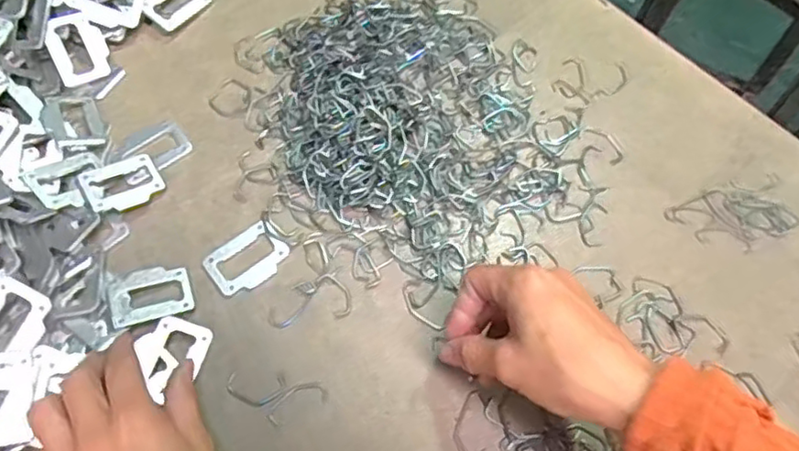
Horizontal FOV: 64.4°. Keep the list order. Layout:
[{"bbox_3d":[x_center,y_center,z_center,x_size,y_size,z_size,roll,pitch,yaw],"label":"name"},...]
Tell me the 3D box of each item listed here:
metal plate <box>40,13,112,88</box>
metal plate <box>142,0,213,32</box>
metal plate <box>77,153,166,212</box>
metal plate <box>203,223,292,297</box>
[{"bbox_3d":[-0.242,-0.134,0.478,0.039,0.005,0.052,-22,96,-15],"label":"metal plate"},{"bbox_3d":[-0.179,-0.179,0.506,0.040,0.005,0.048,41,64,1],"label":"metal plate"},{"bbox_3d":[-0.192,-0.029,0.440,0.049,0.005,0.039,-24,65,-28],"label":"metal plate"},{"bbox_3d":[-0.103,0.022,0.428,0.052,0.004,0.039,-31,68,-15],"label":"metal plate"}]

